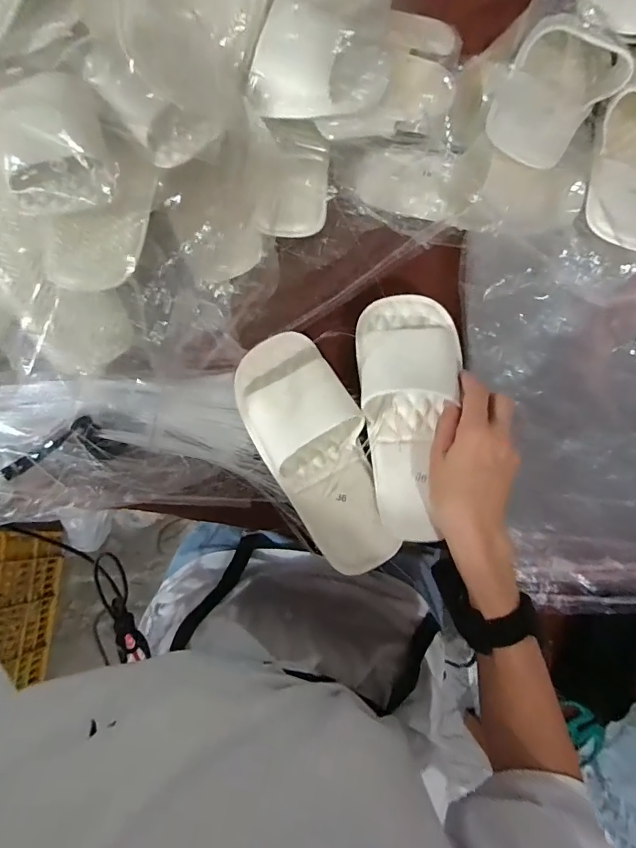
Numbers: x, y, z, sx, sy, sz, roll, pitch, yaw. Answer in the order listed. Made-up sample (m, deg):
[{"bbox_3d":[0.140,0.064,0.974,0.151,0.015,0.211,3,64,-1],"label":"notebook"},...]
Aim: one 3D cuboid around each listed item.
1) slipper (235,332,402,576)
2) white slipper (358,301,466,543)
[{"bbox_3d":[0.000,0.026,0.419,0.096,0.035,0.231,-24,85,-8],"label":"slipper"},{"bbox_3d":[0.083,-0.012,0.425,0.090,0.037,0.230,3,83,0],"label":"white slipper"}]

